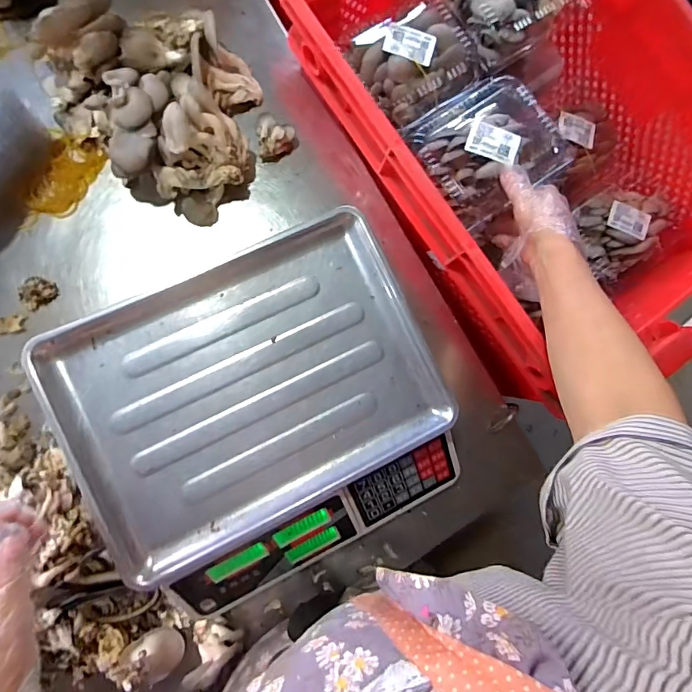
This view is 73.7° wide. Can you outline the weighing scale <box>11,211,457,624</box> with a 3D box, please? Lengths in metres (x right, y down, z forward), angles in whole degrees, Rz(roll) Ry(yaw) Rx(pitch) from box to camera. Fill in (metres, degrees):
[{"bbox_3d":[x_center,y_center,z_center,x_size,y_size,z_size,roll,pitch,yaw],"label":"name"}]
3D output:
[{"bbox_3d":[-0.078,0.078,0.487,0.332,0.114,0.317,-25,89,-9],"label":"weighing scale"}]

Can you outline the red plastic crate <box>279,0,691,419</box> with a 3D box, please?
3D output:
[{"bbox_3d":[0.240,-0.273,0.593,0.414,0.175,0.615,-34,90,-9],"label":"red plastic crate"}]

